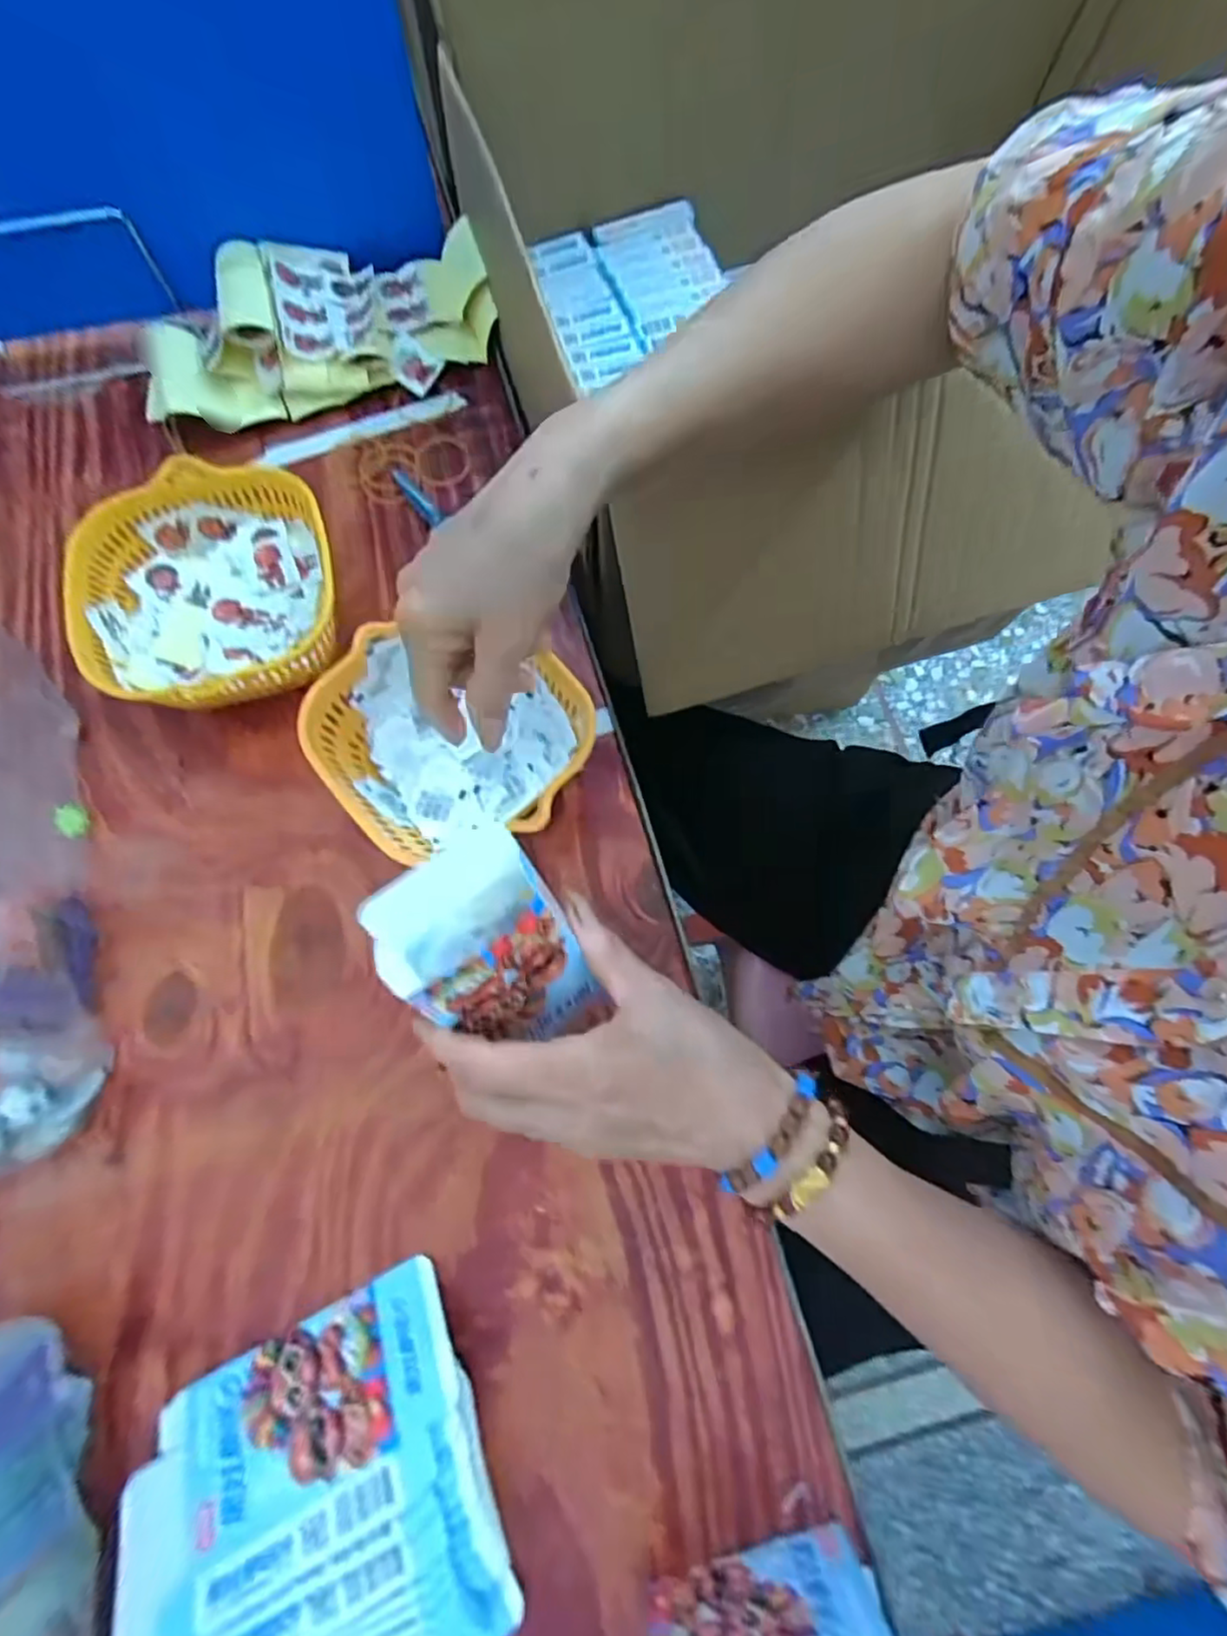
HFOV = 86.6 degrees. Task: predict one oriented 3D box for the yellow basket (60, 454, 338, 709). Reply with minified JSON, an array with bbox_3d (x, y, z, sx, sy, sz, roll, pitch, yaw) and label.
[{"bbox_3d":[-0.243,-0.132,0.405,0.141,0.062,0.150,-13,73,-5],"label":"yellow basket"}]

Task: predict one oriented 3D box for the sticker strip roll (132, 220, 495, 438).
[{"bbox_3d":[-0.223,-0.367,0.488,0.261,0.054,0.119,-18,73,-7],"label":"sticker strip roll"}]

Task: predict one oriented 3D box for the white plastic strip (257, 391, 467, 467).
[{"bbox_3d":[-0.188,-0.295,0.488,0.155,0.004,0.019,-22,73,-8],"label":"white plastic strip"}]

